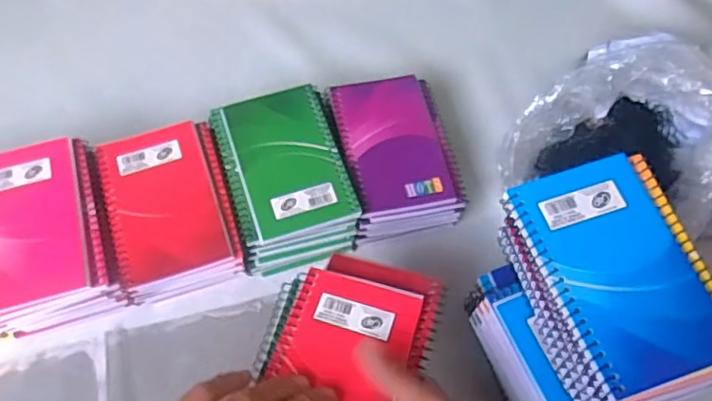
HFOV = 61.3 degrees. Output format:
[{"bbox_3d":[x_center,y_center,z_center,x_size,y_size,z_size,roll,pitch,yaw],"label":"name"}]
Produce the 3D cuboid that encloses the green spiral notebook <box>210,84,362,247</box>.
[{"bbox_3d":[-0.060,-0.032,0.494,0.091,0.013,0.128,-15,67,-9],"label":"green spiral notebook"}]

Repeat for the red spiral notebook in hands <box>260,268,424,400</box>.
[{"bbox_3d":[-0.013,0.106,0.370,0.081,0.010,0.130,13,57,11],"label":"red spiral notebook in hands"}]

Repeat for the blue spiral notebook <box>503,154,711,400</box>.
[{"bbox_3d":[0.150,0.036,0.340,0.083,0.010,0.129,-15,65,-11],"label":"blue spiral notebook"}]

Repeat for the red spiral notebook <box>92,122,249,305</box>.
[{"bbox_3d":[-0.150,0.004,0.478,0.092,0.015,0.138,-16,67,-9],"label":"red spiral notebook"}]

